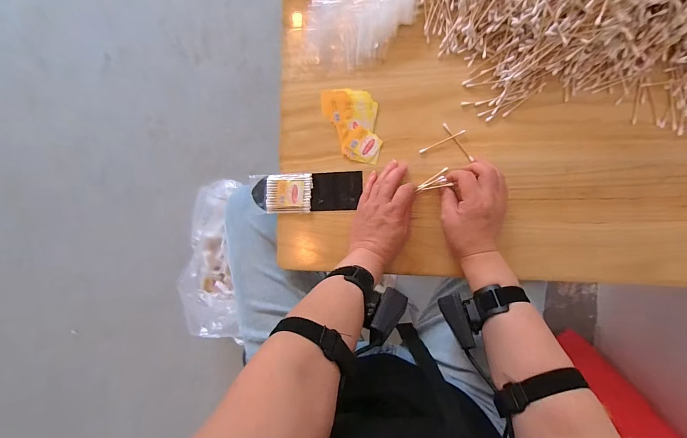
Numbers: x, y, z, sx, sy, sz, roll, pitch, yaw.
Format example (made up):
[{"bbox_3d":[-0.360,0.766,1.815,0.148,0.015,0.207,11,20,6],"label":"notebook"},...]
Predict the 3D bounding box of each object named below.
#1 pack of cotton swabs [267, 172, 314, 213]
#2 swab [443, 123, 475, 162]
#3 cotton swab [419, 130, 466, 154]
[{"bbox_3d":[-0.089,-0.042,0.519,0.076,0.014,0.063,-1,91,7],"label":"pack of cotton swabs"},{"bbox_3d":[0.176,-0.118,0.489,0.006,0.004,0.071,-36,87,7],"label":"swab"},{"bbox_3d":[0.152,-0.119,0.493,0.073,0.004,0.005,-24,88,7],"label":"cotton swab"}]

